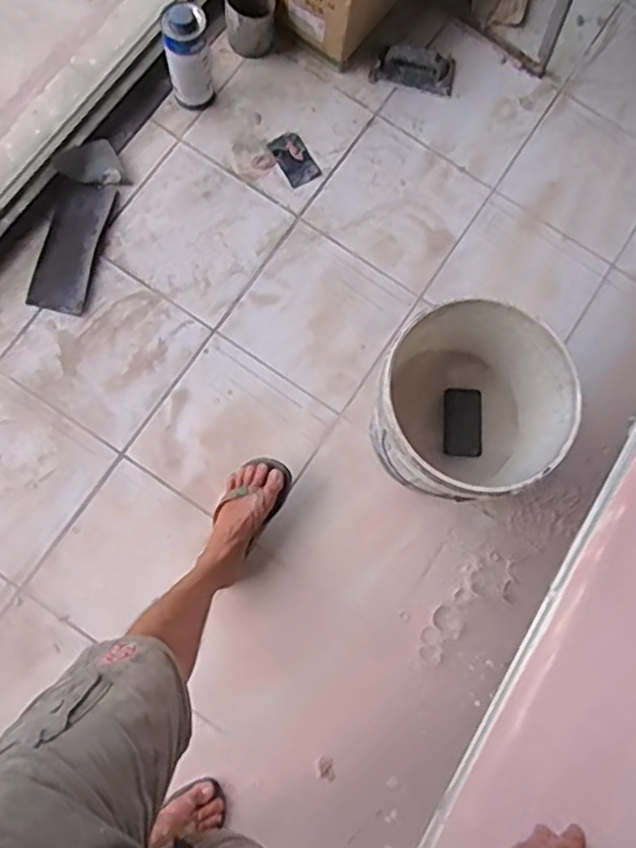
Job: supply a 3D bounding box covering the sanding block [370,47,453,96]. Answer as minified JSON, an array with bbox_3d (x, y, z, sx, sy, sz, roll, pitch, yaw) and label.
[{"bbox_3d":[0.207,-0.761,1.434,0.185,0.053,0.060,5,77,-3],"label":"sanding block"}]

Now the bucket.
[{"bbox_3d":[0.251,-0.008,1.171,0.286,0.320,0.288,1,77,-4],"label":"bucket"}]

